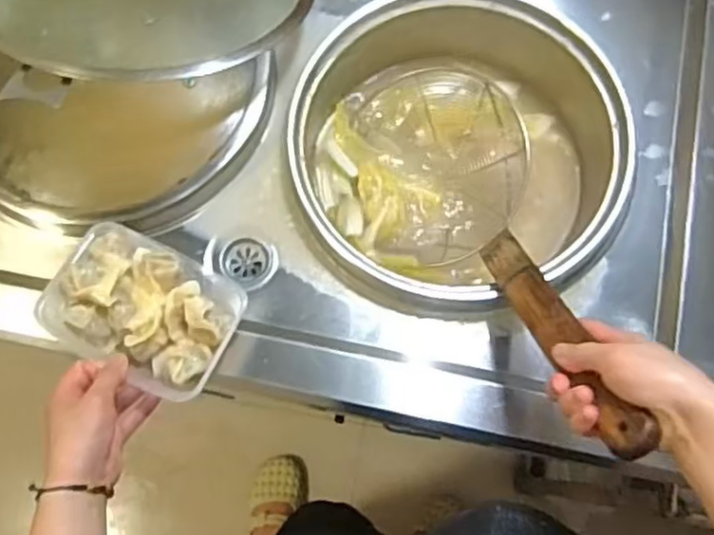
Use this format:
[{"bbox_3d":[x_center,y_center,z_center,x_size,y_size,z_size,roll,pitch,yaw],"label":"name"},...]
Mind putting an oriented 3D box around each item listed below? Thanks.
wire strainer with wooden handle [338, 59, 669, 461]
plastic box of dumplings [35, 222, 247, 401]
[{"bbox_3d":[0.116,-0.016,0.642,0.172,0.132,0.496,-17,37,-5],"label":"wire strainer with wooden handle"},{"bbox_3d":[-0.184,0.034,0.621,0.160,0.034,0.118,24,76,6],"label":"plastic box of dumplings"}]

